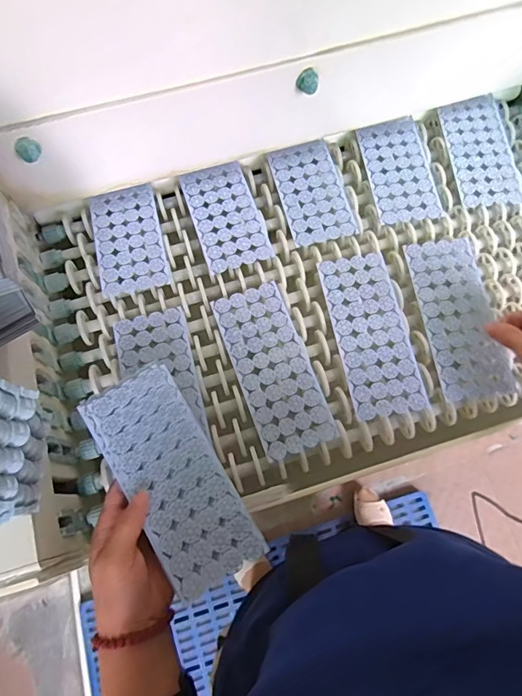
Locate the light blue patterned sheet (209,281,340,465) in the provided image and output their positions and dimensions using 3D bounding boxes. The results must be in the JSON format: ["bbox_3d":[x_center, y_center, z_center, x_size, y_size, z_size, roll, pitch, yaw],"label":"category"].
[{"bbox_3d":[0.013,0.020,0.511,0.081,0.004,0.194,-20,72,-6],"label":"light blue patterned sheet"}]

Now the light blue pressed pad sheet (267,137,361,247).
[{"bbox_3d":[0.064,-0.202,0.584,0.081,0.004,0.149,-14,72,-4],"label":"light blue pressed pad sheet"}]

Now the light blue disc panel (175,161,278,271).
[{"bbox_3d":[-0.045,-0.168,0.575,0.082,0.005,0.148,-19,72,-5],"label":"light blue disc panel"}]

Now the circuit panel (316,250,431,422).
[{"bbox_3d":[0.125,-0.019,0.523,0.080,0.004,0.192,-11,72,-3],"label":"circuit panel"}]

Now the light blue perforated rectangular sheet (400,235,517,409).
[{"bbox_3d":[0.228,-0.036,0.530,0.083,0.013,0.194,-8,72,-2],"label":"light blue perforated rectangular sheet"}]

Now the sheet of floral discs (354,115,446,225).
[{"bbox_3d":[0.180,-0.233,0.596,0.084,0.004,0.152,-9,72,-2],"label":"sheet of floral discs"}]

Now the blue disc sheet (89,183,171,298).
[{"bbox_3d":[-0.164,-0.136,0.567,0.081,0.005,0.143,-14,72,-4],"label":"blue disc sheet"}]

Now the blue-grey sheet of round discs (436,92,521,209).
[{"bbox_3d":[0.290,-0.260,0.607,0.082,0.014,0.165,-7,72,-2],"label":"blue-grey sheet of round discs"}]

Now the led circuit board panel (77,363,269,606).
[{"bbox_3d":[-0.080,0.110,0.407,0.084,0.010,0.198,-32,73,-9],"label":"led circuit board panel"}]

